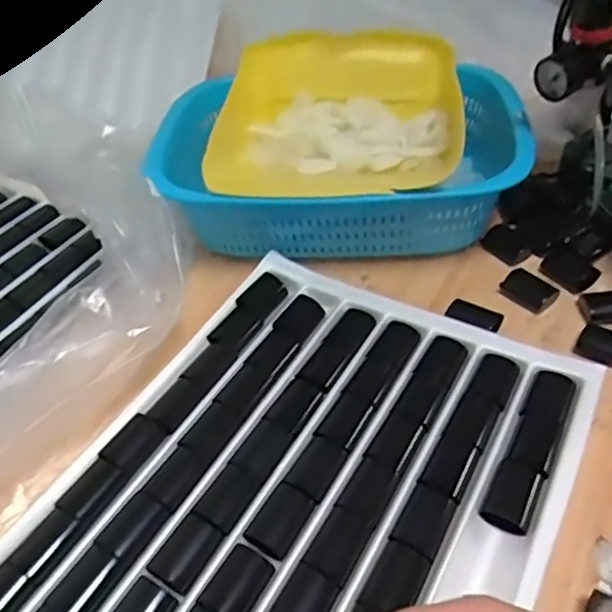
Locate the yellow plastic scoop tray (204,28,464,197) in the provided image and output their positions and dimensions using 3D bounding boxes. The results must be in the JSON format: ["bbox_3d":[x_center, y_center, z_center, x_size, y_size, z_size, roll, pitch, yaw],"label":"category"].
[{"bbox_3d":[0.035,-0.228,0.738,0.286,0.053,0.236,3,61,14],"label":"yellow plastic scoop tray"}]

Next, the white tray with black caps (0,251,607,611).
[{"bbox_3d":[-0.023,0.161,0.437,0.336,0.016,0.502,21,49,24],"label":"white tray with black caps"}]

